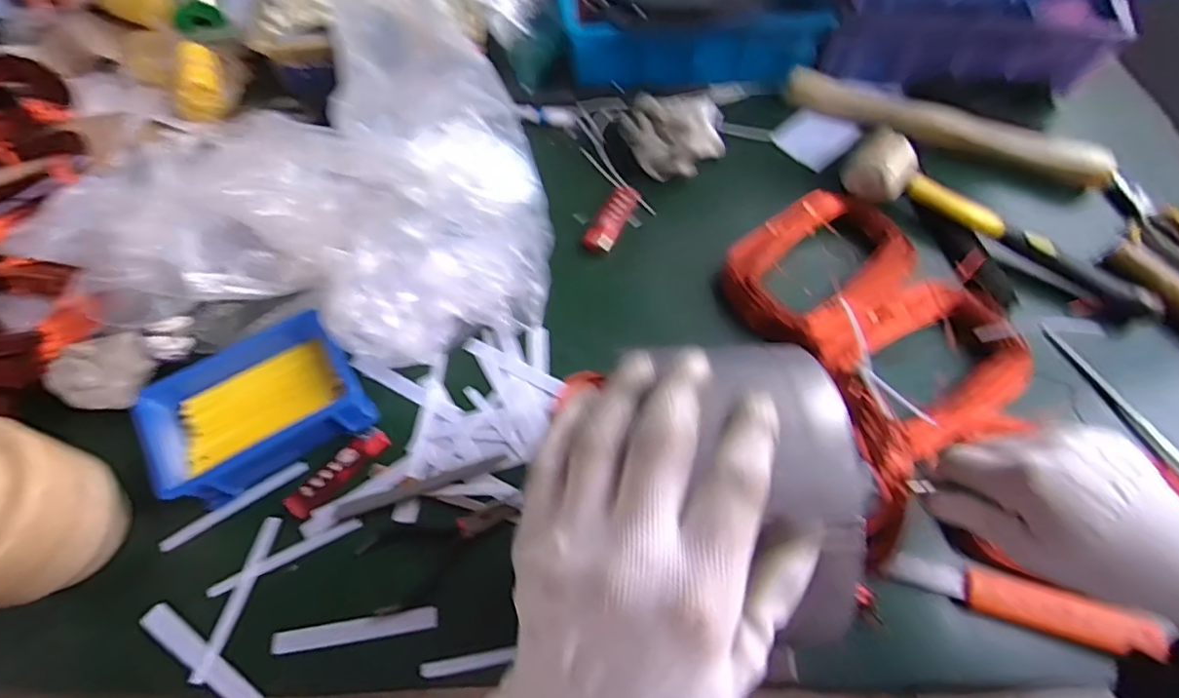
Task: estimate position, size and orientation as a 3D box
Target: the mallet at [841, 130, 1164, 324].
[{"bbox_3d":[0.391,-0.121,0.526,0.294,0.050,0.072,25,66,12],"label":"mallet"}]

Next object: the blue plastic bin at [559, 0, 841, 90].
[{"bbox_3d":[0.111,-0.412,0.651,0.295,0.079,0.215,-2,63,-1],"label":"blue plastic bin"}]

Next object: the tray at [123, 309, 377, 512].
[{"bbox_3d":[-0.258,0.046,0.434,0.148,0.049,0.105,-33,68,-15],"label":"tray"}]

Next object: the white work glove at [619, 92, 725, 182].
[{"bbox_3d":[0.088,-0.228,0.583,0.110,0.043,0.106,2,64,1],"label":"white work glove"}]

